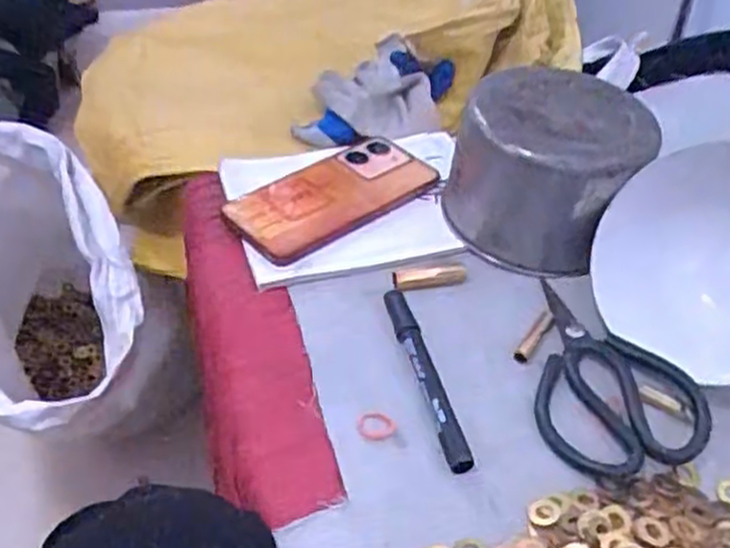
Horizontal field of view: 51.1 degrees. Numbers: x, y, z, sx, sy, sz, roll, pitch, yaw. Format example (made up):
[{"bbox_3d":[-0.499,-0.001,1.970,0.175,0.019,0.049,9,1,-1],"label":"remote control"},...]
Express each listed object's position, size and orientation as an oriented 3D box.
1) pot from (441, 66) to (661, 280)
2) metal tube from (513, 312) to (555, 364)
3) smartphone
[{"bbox_3d":[0.129,-0.078,0.555,0.127,0.100,0.123,-1,43,0],"label":"pot"},{"bbox_3d":[0.112,0.042,0.502,0.011,0.009,0.045,27,50,27],"label":"metal tube"},{"bbox_3d":[-0.024,-0.061,0.591,0.166,0.010,0.073,-30,68,-29],"label":"smartphone"}]

